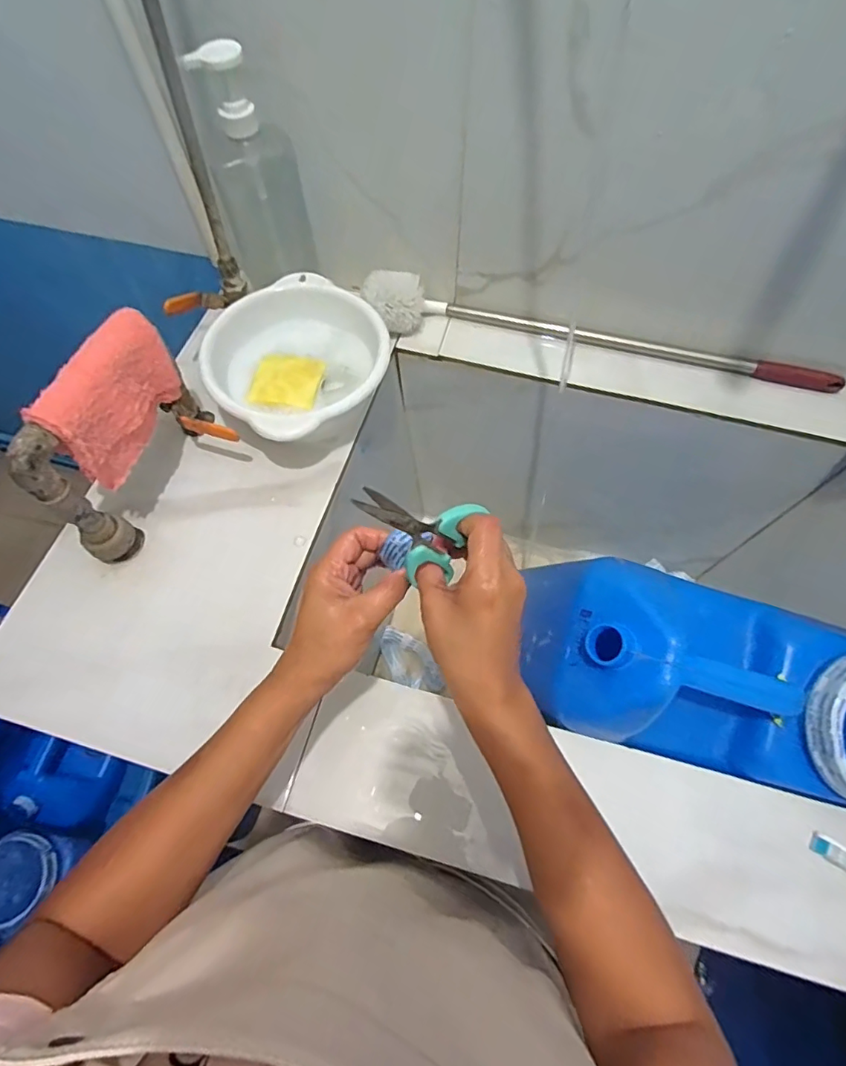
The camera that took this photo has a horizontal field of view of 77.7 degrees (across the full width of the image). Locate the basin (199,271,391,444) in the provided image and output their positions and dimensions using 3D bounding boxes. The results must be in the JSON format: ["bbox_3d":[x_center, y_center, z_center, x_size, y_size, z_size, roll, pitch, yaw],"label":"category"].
[{"bbox_3d":[-0.143,-0.185,0.611,0.189,0.087,0.191,0,64,0],"label":"basin"}]

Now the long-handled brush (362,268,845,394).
[{"bbox_3d":[0.217,-0.239,0.645,0.586,0.075,0.082,12,65,7],"label":"long-handled brush"}]

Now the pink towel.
[{"bbox_3d":[-0.285,-0.122,0.487,0.040,0.095,0.142,15,65,8],"label":"pink towel"}]

